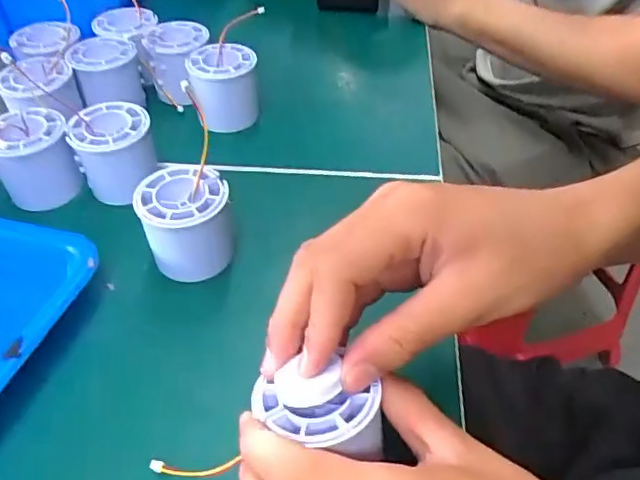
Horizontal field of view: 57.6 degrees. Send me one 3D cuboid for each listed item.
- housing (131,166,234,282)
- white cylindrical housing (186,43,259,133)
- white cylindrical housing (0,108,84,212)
[{"bbox_3d":[-0.082,-0.009,0.361,0.051,0.053,0.046,-12,46,-10],"label":"housing"},{"bbox_3d":[-0.077,-0.125,0.477,0.051,0.054,0.051,-3,45,-2],"label":"white cylindrical housing"},{"bbox_3d":[-0.203,-0.056,0.413,0.051,0.057,0.051,0,45,0],"label":"white cylindrical housing"}]

